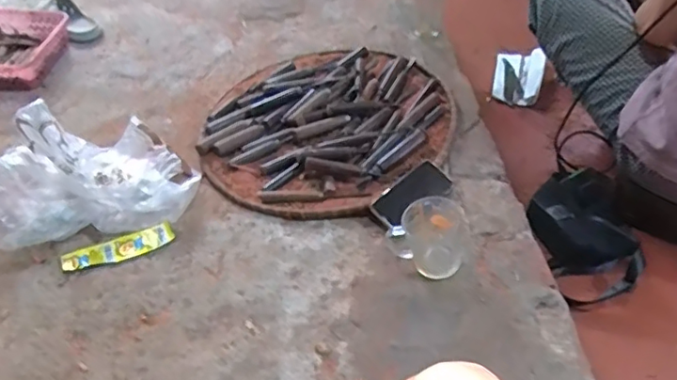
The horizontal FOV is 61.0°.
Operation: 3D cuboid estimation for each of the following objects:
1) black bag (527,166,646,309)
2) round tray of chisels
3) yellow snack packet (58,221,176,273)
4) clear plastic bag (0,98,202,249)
[{"bbox_3d":[0.422,0.075,0.985,0.145,0.091,0.222,-3,45,-3],"label":"black bag"},{"bbox_3d":[-0.033,-0.138,1.143,0.459,0.049,0.453,-3,46,3],"label":"round tray of chisels"},{"bbox_3d":[-0.367,0.100,0.963,0.178,0.020,0.047,-20,48,-14],"label":"yellow snack packet"},{"bbox_3d":[-0.447,-0.018,0.975,0.351,0.146,0.239,-36,53,-28],"label":"clear plastic bag"}]

